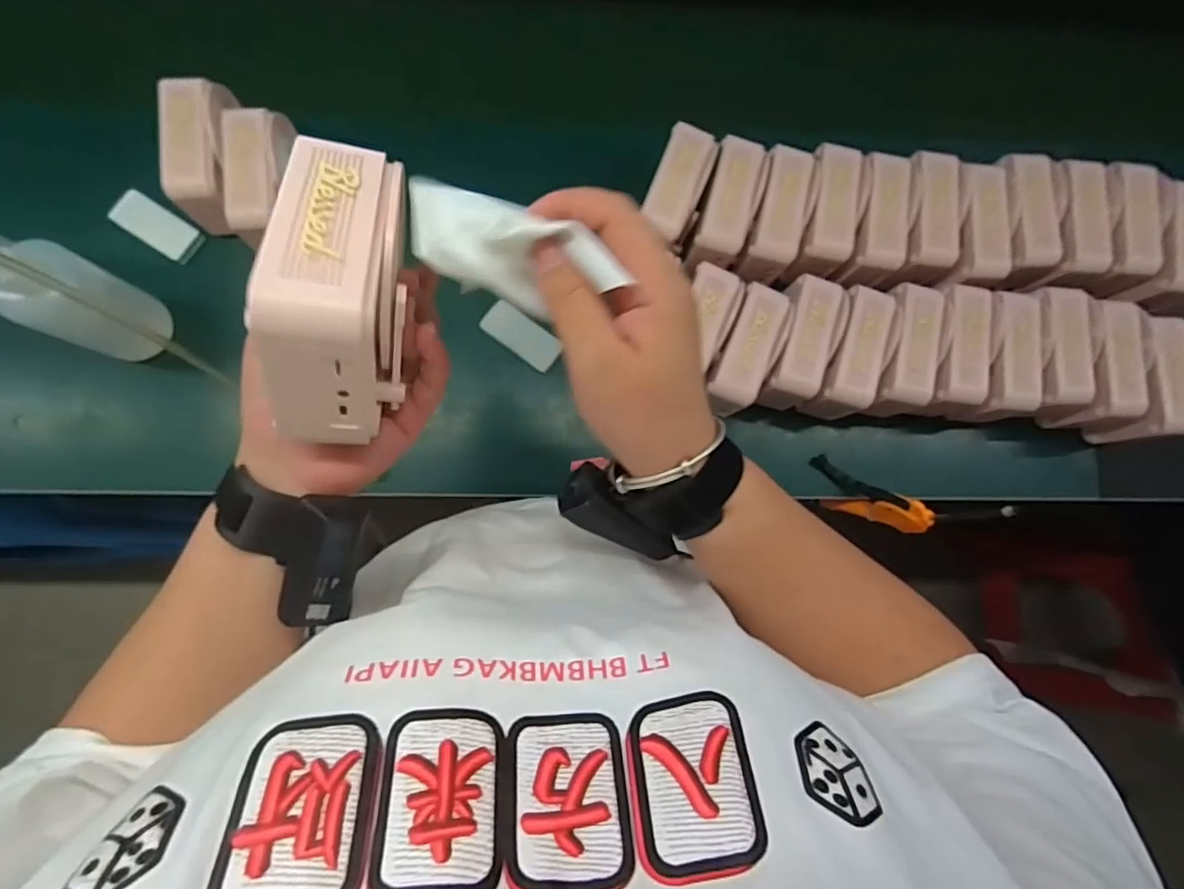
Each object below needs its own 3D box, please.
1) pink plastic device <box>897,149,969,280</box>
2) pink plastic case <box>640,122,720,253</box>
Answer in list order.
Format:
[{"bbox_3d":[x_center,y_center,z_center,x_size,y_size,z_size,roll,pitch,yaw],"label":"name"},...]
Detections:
[{"bbox_3d":[0.367,-0.244,0.628,0.060,0.040,0.127,5,82,-3],"label":"pink plastic device"},{"bbox_3d":[0.089,-0.265,0.621,0.056,0.060,0.122,21,82,-1],"label":"pink plastic case"}]

